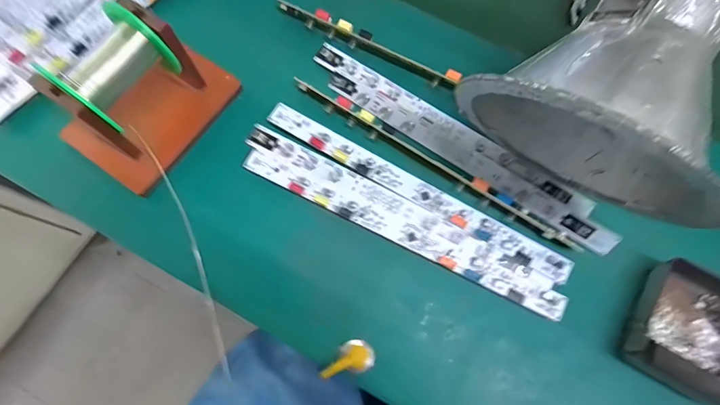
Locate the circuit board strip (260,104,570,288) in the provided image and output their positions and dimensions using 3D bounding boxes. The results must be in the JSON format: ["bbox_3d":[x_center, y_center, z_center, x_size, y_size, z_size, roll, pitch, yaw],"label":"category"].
[{"bbox_3d":[0.046,-0.013,0.342,0.288,0.006,0.023,30,76,8],"label":"circuit board strip"}]

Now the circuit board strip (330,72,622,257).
[{"bbox_3d":[0.093,-0.039,0.349,0.284,0.006,0.023,33,76,9],"label":"circuit board strip"}]

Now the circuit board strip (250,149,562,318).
[{"bbox_3d":[0.031,0.025,0.331,0.290,0.005,0.021,25,75,7],"label":"circuit board strip"}]

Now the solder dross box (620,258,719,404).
[{"bbox_3d":[0.264,0.101,0.301,0.093,0.030,0.095,22,75,6],"label":"solder dross box"}]

